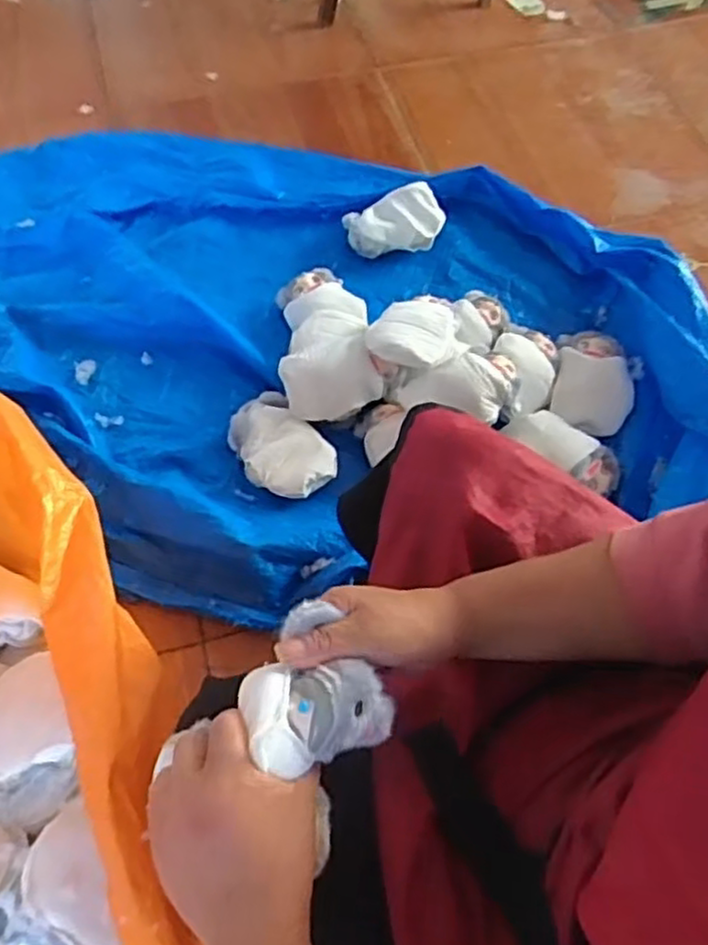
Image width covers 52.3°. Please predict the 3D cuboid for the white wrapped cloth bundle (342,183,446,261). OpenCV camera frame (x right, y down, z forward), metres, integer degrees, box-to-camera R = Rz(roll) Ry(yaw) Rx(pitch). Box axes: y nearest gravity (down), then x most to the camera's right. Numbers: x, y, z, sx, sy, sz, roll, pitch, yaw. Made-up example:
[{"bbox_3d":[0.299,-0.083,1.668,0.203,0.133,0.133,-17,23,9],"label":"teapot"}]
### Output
[{"bbox_3d":[0.077,-0.466,1.342,0.181,0.052,0.117,-15,63,-10],"label":"white wrapped cloth bundle"}]

